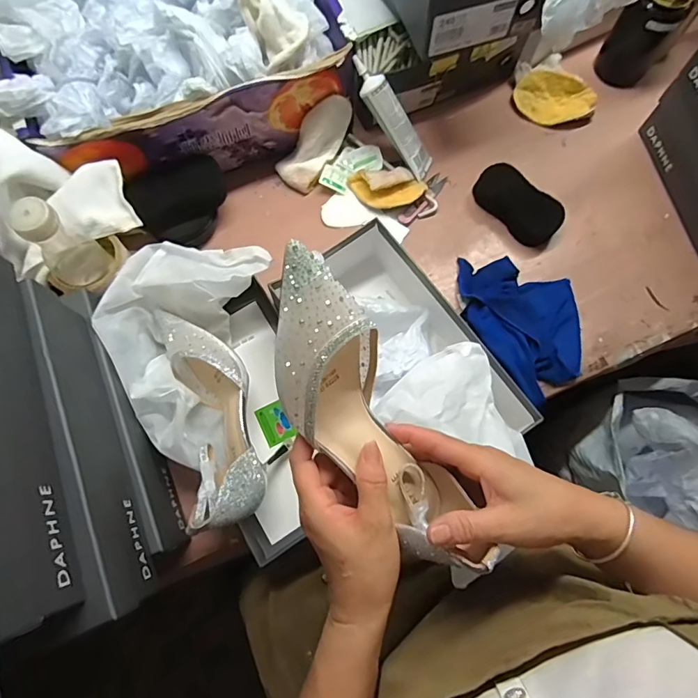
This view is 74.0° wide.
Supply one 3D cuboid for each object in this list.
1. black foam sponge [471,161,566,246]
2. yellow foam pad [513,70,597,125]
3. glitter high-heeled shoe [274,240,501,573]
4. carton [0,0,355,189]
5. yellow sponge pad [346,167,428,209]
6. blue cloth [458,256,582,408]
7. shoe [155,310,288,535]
[{"bbox_3d":[0.232,-0.199,0.639,0.059,0.035,0.129,-40,78,-11],"label":"black foam sponge"},{"bbox_3d":[0.310,-0.375,0.697,0.115,0.013,0.071,18,96,3],"label":"yellow foam pad"},{"bbox_3d":[0.012,0.050,0.326,0.081,0.093,0.243,-33,108,-9],"label":"glitter high-heeled shoe"},{"bbox_3d":[-0.230,-0.402,0.600,0.443,0.200,0.309,-16,75,-5],"label":"carton"},{"bbox_3d":[0.053,-0.220,0.644,0.105,0.029,0.052,1,74,0],"label":"yellow sponge pad"},{"bbox_3d":[0.230,-0.048,0.598,0.150,0.035,0.196,-35,77,-10],"label":"blue cloth"},{"bbox_3d":[-0.152,0.067,0.522,0.076,0.092,0.243,-17,75,-5],"label":"shoe"}]

